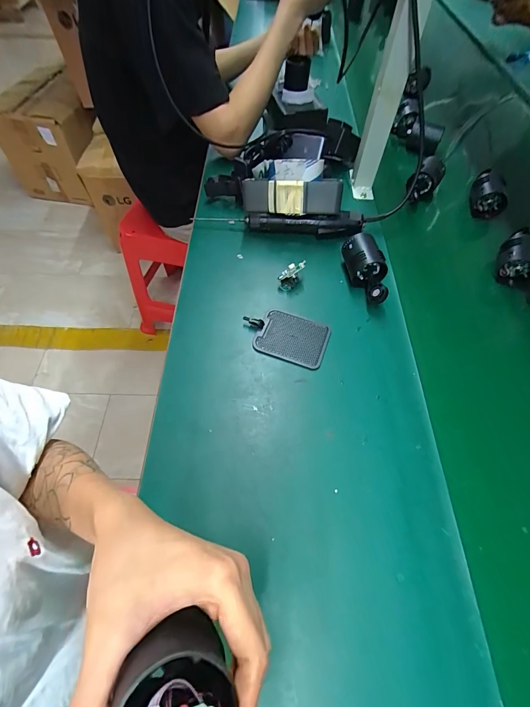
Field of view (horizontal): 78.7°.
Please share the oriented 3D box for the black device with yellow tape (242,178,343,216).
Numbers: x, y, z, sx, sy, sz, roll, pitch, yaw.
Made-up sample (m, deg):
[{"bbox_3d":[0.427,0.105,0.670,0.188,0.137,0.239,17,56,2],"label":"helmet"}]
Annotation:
[{"bbox_3d":[0.041,-0.248,0.514,0.157,0.052,0.033,6,56,4],"label":"black device with yellow tape"}]

